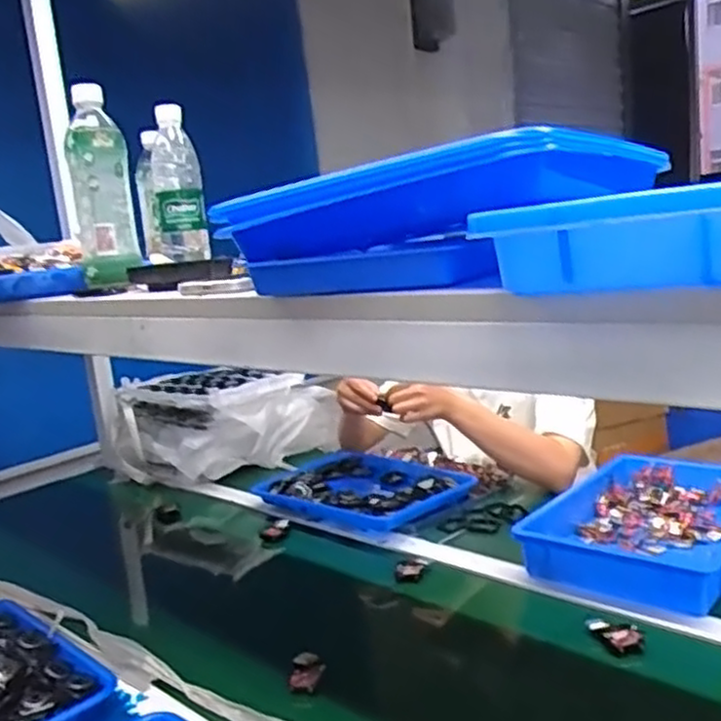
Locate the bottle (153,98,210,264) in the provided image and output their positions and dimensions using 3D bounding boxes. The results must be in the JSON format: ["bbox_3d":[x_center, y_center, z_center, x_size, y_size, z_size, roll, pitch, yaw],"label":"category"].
[{"bbox_3d":[-0.243,-0.232,0.991,0.065,0.192,0.067,-8,10,-9],"label":"bottle"}]

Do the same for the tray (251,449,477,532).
[{"bbox_3d":[0.002,0.221,1.283,0.249,0.046,0.314,-14,13,-38],"label":"tray"}]

